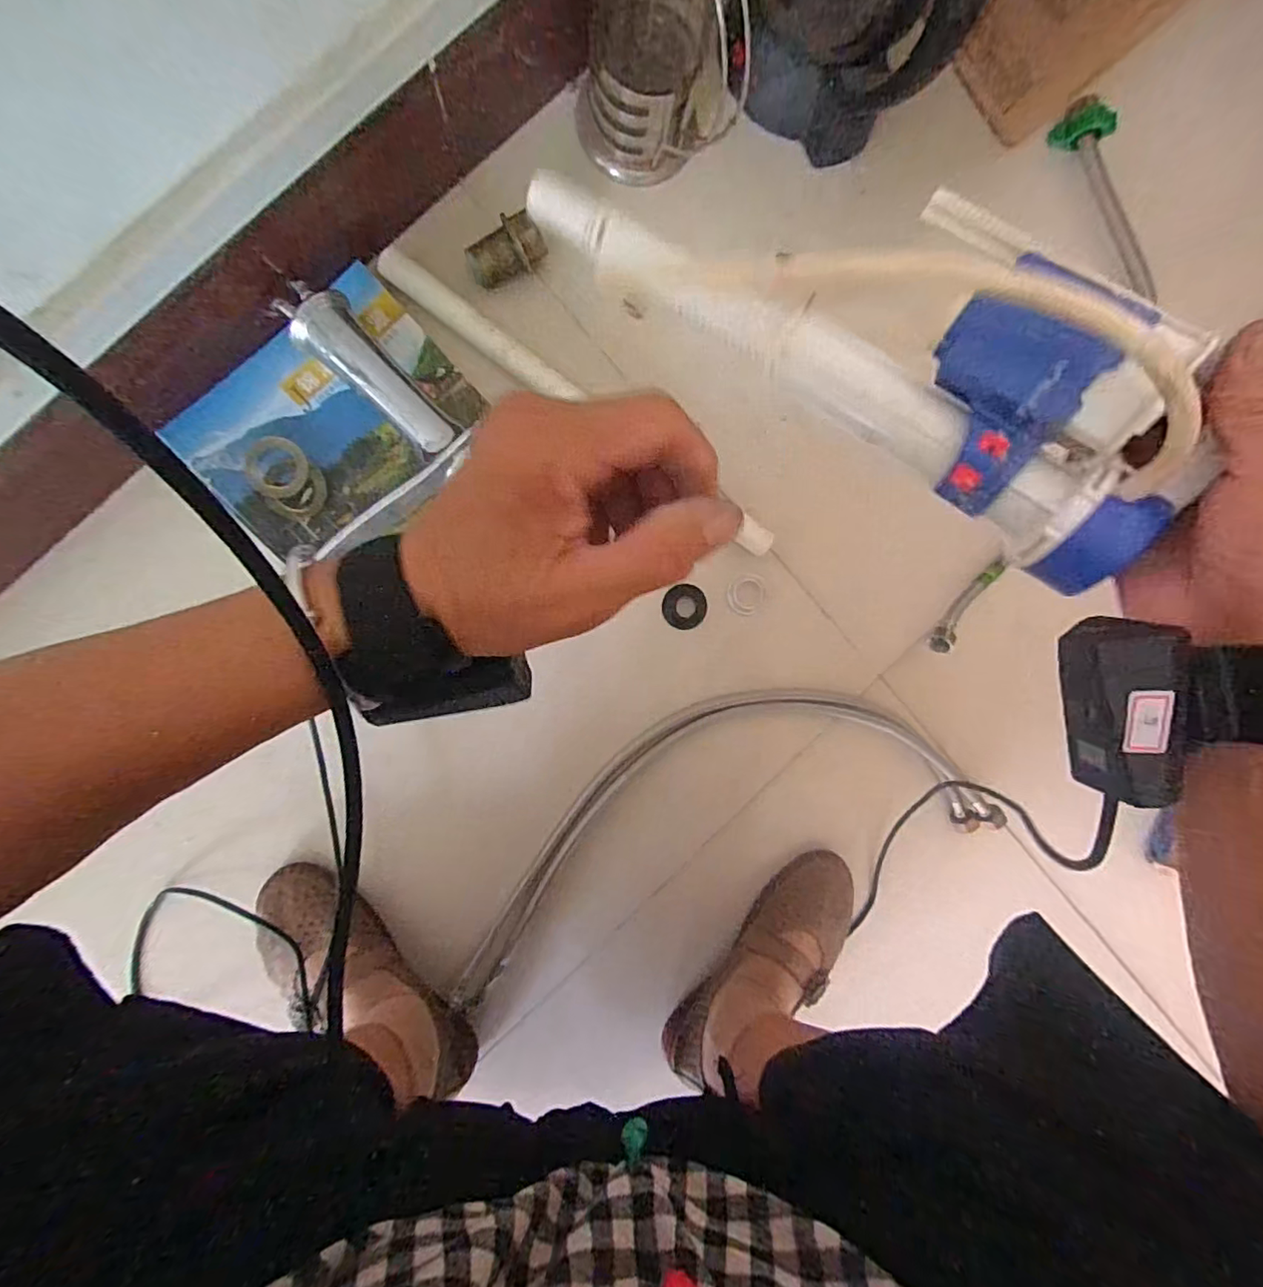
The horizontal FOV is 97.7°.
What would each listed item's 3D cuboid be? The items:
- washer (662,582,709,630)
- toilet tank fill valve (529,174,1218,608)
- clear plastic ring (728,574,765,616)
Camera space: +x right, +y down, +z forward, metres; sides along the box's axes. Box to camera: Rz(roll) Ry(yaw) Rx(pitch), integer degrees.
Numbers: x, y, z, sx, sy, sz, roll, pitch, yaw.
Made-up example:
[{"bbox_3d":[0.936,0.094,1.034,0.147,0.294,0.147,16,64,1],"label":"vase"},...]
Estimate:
[{"bbox_3d":[0.051,-0.034,0.517,0.040,0.004,0.042,1,94,-7],"label":"washer"},{"bbox_3d":[0.083,-0.154,0.255,0.336,0.088,0.083,36,90,18],"label":"toilet tank fill valve"},{"bbox_3d":[0.108,-0.045,0.520,0.037,0.008,0.037,-1,95,-7],"label":"clear plastic ring"}]

